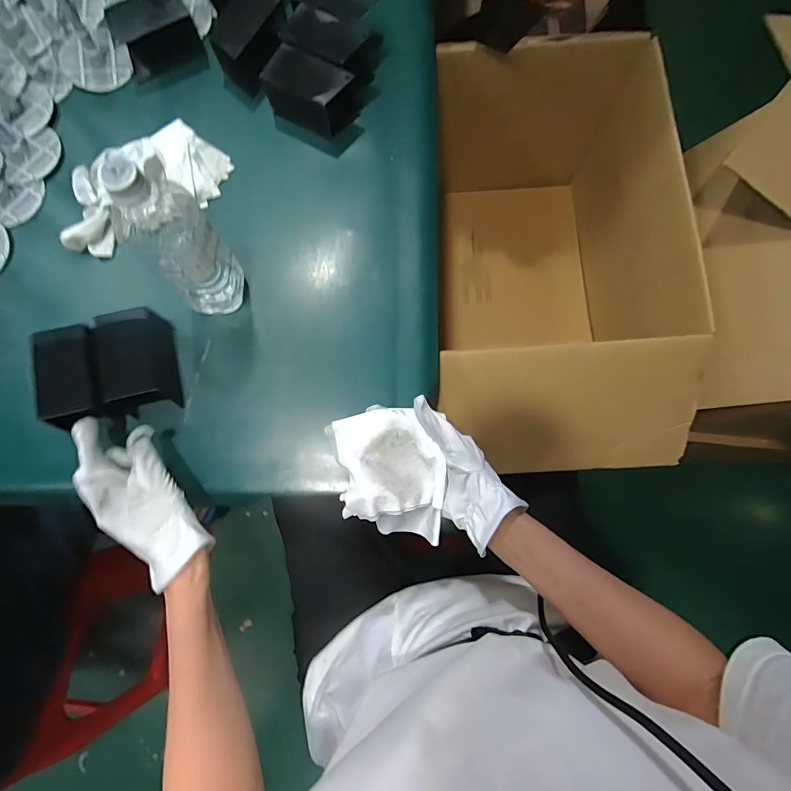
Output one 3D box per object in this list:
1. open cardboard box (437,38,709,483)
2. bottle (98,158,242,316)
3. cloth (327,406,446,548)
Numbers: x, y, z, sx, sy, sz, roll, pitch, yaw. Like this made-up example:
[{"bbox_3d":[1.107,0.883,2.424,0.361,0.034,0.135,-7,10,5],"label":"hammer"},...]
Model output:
[{"bbox_3d":[0.241,-0.195,0.740,0.377,0.350,0.650,3,79,-1],"label":"open cardboard box"},{"bbox_3d":[-0.202,-0.138,0.405,0.071,0.198,0.059,-43,82,-8],"label":"bottle"},{"bbox_3d":[-0.006,0.085,0.430,0.107,0.042,0.136,-12,79,-3],"label":"cloth"}]

